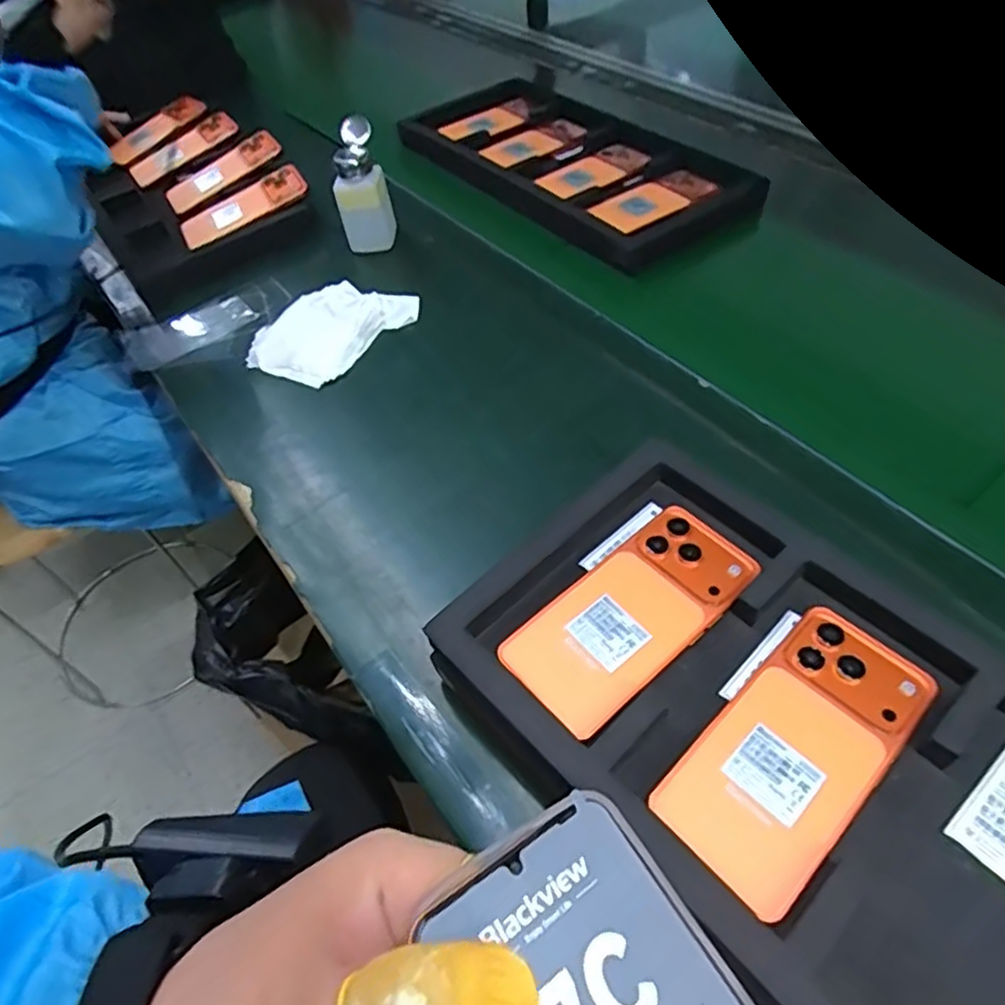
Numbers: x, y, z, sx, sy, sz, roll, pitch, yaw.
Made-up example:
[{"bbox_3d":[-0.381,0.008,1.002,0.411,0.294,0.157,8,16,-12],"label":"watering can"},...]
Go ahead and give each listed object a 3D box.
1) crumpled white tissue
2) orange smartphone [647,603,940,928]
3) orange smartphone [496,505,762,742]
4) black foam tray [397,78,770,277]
[{"bbox_3d":[-0.181,-0.181,0.687,0.113,0.022,0.156,29,59,26],"label":"crumpled white tissue"},{"bbox_3d":[0.156,0.126,0.347,0.160,0.008,0.075,-37,56,-25],"label":"orange smartphone"},{"bbox_3d":[0.079,0.066,0.402,0.159,0.006,0.075,-34,55,-23],"label":"orange smartphone"},{"bbox_3d":[0.069,-0.454,0.863,0.260,0.042,0.509,-31,54,-18],"label":"black foam tray"}]

